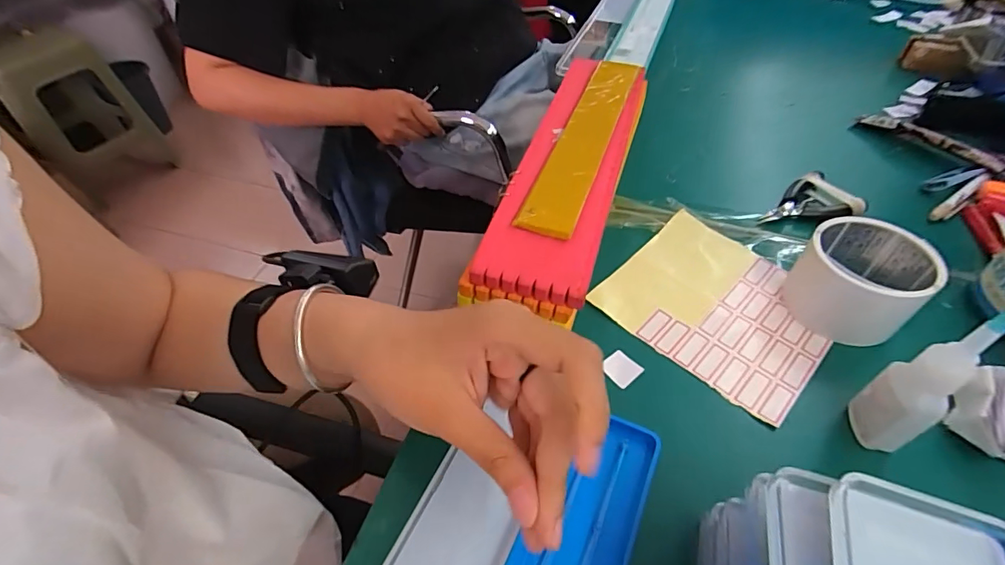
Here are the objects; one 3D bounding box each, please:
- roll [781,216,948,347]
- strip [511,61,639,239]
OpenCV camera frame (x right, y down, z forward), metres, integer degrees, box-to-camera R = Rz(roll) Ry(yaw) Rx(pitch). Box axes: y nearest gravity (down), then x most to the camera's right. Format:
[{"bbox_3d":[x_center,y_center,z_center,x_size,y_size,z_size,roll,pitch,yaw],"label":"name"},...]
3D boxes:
[{"bbox_3d":[0.250,-0.001,0.334,0.074,0.053,0.075,0,49,0],"label":"roll"},{"bbox_3d":[0.075,-0.134,0.418,0.044,0.010,0.276,14,49,14],"label":"strip"}]

